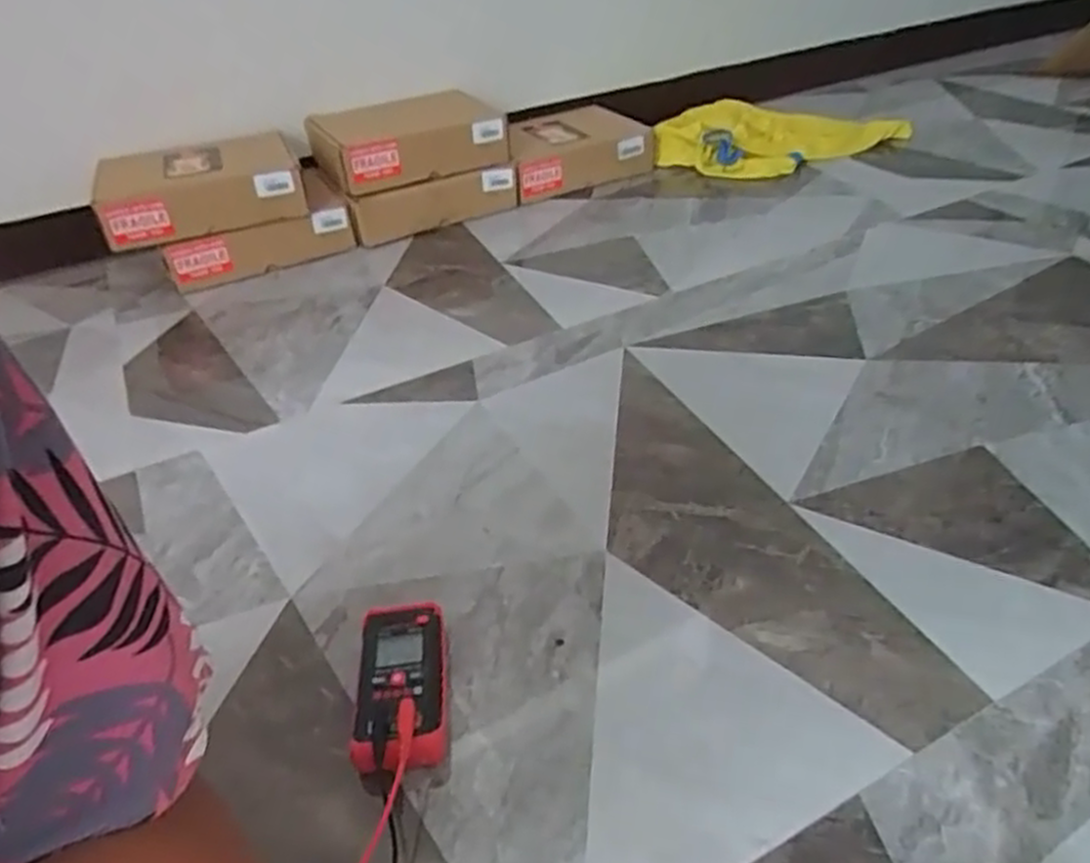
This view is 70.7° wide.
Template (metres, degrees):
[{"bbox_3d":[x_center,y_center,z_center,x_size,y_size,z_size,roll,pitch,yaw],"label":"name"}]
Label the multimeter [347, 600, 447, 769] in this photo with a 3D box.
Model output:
[{"bbox_3d":[-0.099,0.174,0.530,0.059,0.029,0.124,-5,36,-4],"label":"multimeter"}]

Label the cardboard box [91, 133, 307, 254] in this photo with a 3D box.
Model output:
[{"bbox_3d":[-0.479,-0.339,1.071,0.261,0.087,0.150,-19,39,-17],"label":"cardboard box"}]

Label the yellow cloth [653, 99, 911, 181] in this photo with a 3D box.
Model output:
[{"bbox_3d":[0.430,-0.564,1.468,0.408,0.071,0.402,21,42,29],"label":"yellow cloth"}]

